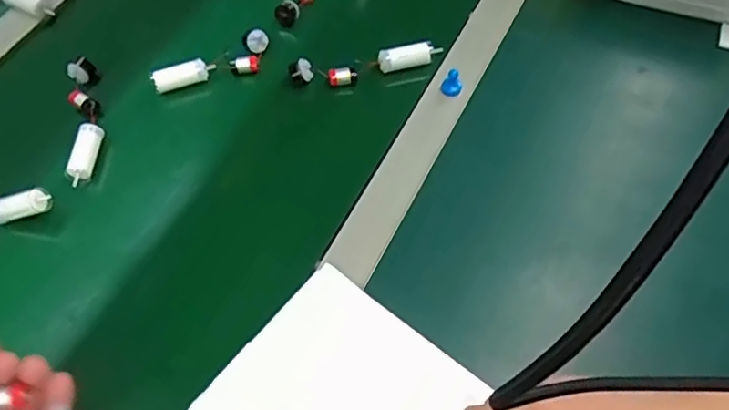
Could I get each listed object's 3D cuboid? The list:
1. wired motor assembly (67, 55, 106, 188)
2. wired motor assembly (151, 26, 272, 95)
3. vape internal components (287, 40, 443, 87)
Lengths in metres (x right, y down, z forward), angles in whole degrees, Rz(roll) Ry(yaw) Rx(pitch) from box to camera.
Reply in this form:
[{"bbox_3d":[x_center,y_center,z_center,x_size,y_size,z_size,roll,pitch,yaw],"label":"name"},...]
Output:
[{"bbox_3d":[-0.260,-0.079,0.534,0.032,0.022,0.137,-18,58,-6],"label":"wired motor assembly"},{"bbox_3d":[-0.144,-0.132,0.561,0.115,0.023,0.037,-29,75,-9],"label":"wired motor assembly"},{"bbox_3d":[0.001,-0.129,0.553,0.144,0.036,0.026,-7,72,-3],"label":"vape internal components"}]

